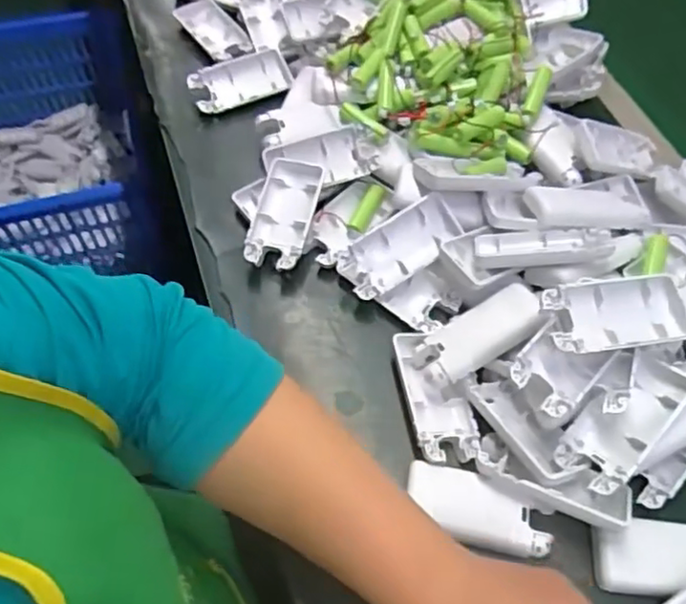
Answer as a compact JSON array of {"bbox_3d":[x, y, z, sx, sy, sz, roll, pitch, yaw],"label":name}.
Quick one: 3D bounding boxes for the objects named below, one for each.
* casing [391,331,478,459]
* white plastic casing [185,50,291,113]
[{"bbox_3d":[0.065,0.061,0.437,0.040,0.016,0.091,-9,60,-6],"label":"casing"},{"bbox_3d":[-0.096,-0.207,0.610,0.093,0.020,0.054,-17,60,-12],"label":"white plastic casing"}]

